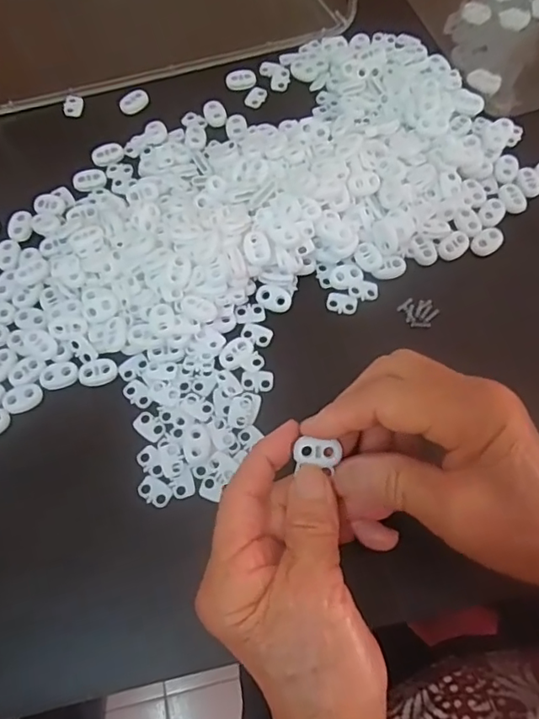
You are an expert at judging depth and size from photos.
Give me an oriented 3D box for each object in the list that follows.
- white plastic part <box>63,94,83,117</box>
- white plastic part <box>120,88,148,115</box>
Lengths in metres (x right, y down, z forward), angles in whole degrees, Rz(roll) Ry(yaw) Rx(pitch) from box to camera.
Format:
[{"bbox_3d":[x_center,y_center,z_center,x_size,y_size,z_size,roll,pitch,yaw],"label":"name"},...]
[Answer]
[{"bbox_3d":[-0.148,-0.192,0.411,0.012,0.005,0.017,-1,66,2],"label":"white plastic part"},{"bbox_3d":[-0.101,-0.193,0.408,0.022,0.005,0.013,-37,72,-13],"label":"white plastic part"}]

